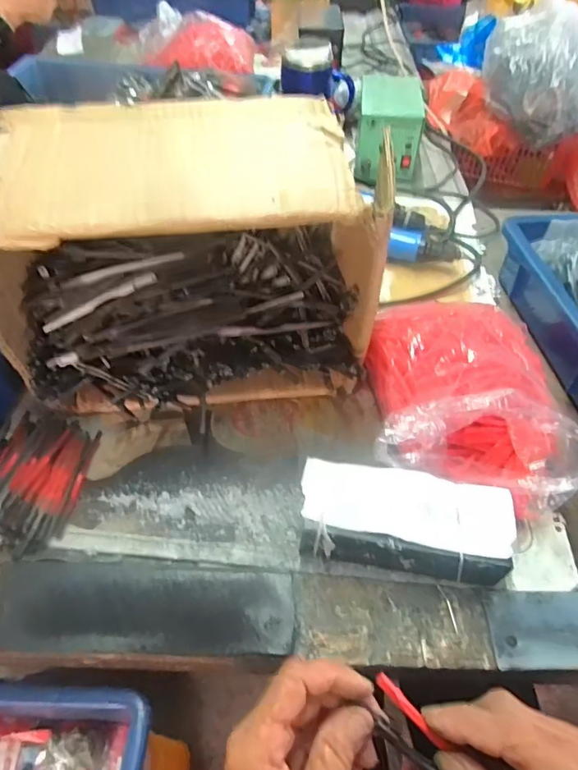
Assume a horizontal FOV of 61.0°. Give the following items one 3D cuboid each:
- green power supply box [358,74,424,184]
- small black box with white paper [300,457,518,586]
[{"bbox_3d":[0.150,-0.387,0.752,0.092,0.109,0.117,5,50,2],"label":"green power supply box"},{"bbox_3d":[0.086,0.110,0.380,0.155,0.051,0.070,8,50,4],"label":"small black box with white paper"}]

